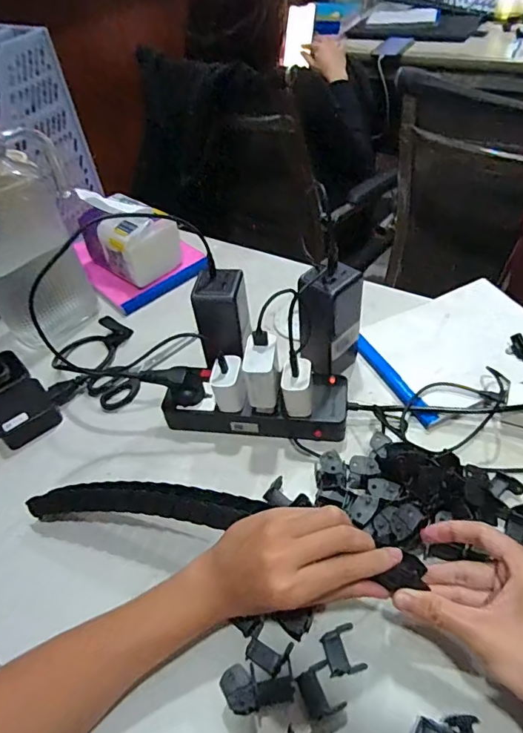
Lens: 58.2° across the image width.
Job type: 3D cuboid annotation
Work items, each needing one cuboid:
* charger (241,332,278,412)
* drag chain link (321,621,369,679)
[{"bbox_3d":[0.000,0.009,0.482,0.030,0.068,0.043,-2,45,5],"label":"charger"},{"bbox_3d":[0.063,0.222,0.368,0.027,0.016,0.033,-14,46,-6],"label":"drag chain link"}]

